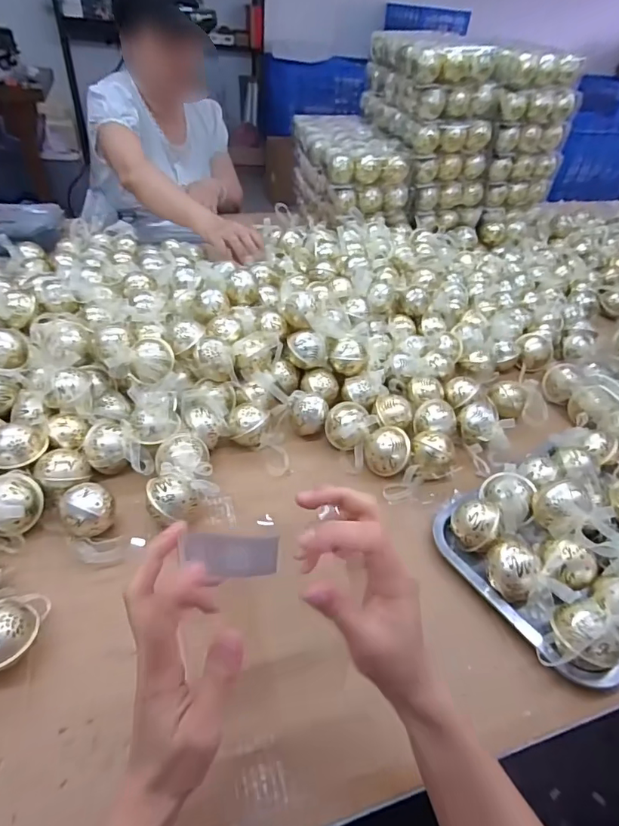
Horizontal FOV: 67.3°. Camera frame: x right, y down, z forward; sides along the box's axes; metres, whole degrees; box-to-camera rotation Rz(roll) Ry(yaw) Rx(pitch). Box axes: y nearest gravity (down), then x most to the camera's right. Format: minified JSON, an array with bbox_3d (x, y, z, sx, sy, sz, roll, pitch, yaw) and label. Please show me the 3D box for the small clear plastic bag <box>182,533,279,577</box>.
[{"bbox_3d":[-0.048,0.088,0.286,0.058,0.026,0.005,4,6,-5],"label":"small clear plastic bag"}]

